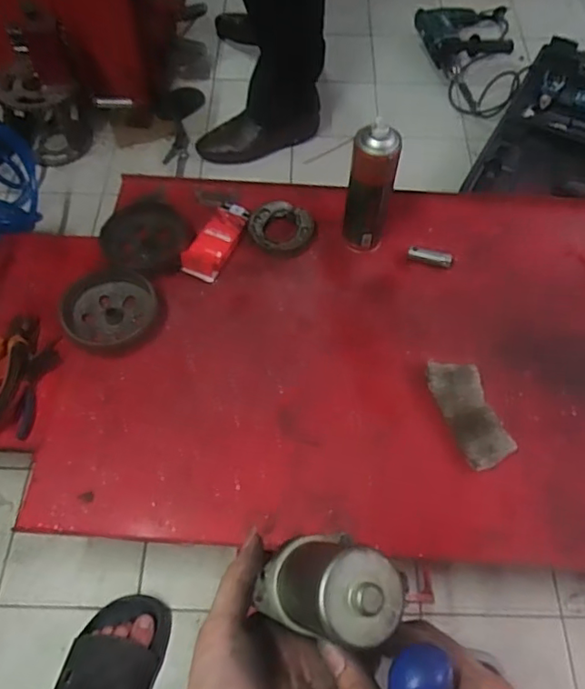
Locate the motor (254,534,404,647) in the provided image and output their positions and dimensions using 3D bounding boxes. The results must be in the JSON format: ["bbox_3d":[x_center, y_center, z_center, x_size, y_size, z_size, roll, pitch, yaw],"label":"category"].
[{"bbox_3d":[0.015,0.133,0.320,0.043,0.088,0.048,32,58,-24],"label":"motor"}]

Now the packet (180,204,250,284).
[{"bbox_3d":[-0.118,-0.166,0.917,0.061,0.020,0.154,20,61,10],"label":"packet"}]

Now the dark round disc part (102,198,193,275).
[{"bbox_3d":[-0.229,-0.167,0.910,0.127,0.019,0.141,-27,64,-16],"label":"dark round disc part"}]

